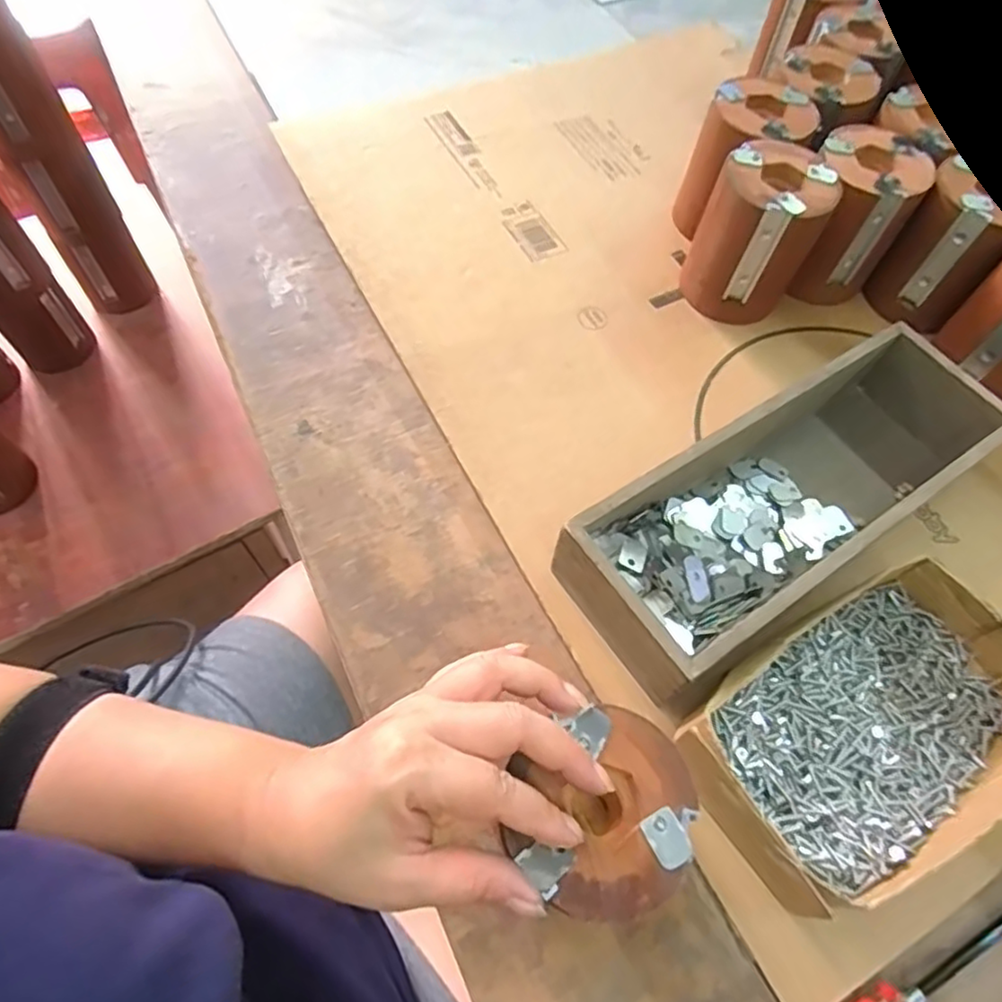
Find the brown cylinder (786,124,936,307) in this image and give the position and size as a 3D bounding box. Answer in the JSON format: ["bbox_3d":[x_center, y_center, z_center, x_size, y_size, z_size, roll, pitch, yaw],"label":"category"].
[{"bbox_3d":[0.260,-0.214,0.493,0.076,0.098,0.081,-4,62,-4],"label":"brown cylinder"}]

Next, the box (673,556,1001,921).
[{"bbox_3d":[0.188,0.119,0.339,0.189,0.061,0.112,-28,67,-16],"label":"box"}]

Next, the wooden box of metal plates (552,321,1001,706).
[{"bbox_3d":[0.176,-0.001,0.396,0.290,0.069,0.100,-30,67,-17],"label":"wooden box of metal plates"}]

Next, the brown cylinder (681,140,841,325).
[{"bbox_3d":[0.188,-0.194,0.478,0.075,0.102,0.077,1,62,-2],"label":"brown cylinder"}]

